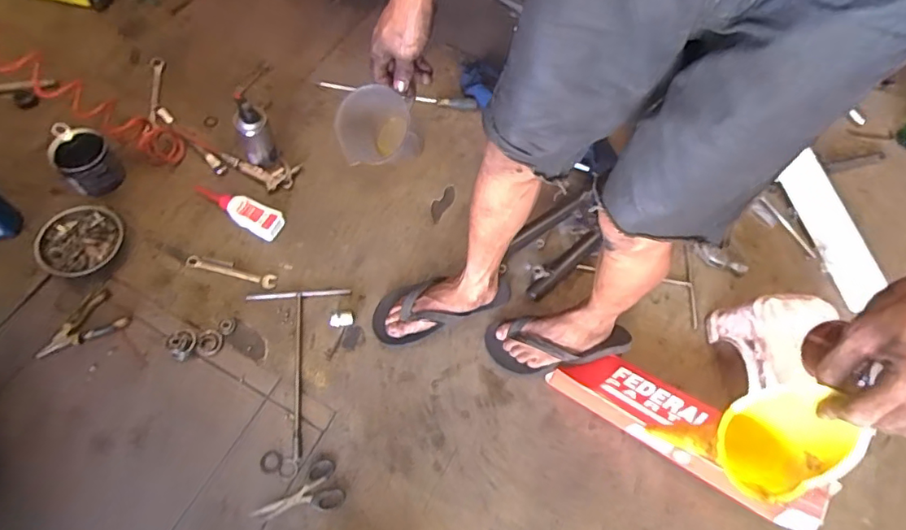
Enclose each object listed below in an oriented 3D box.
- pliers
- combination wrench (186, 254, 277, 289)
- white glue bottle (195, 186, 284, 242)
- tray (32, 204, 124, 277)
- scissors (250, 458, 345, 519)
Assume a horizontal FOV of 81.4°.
[{"bbox_3d":[-0.731,0.111,1.035,0.167,0.007,0.094,-21,67,-15],"label":"pliers"},{"bbox_3d":[-0.459,0.012,1.088,0.196,0.005,0.031,14,62,4],"label":"combination wrench"},{"bbox_3d":[-0.465,-0.121,1.129,0.214,0.045,0.062,23,63,8],"label":"white glue bottle"},{"bbox_3d":[-0.782,-0.056,1.101,0.159,0.026,0.175,-36,70,-20],"label":"tray"},{"bbox_3d":[-0.268,0.401,0.906,0.146,0.006,0.085,-20,65,-14],"label":"scissors"}]

